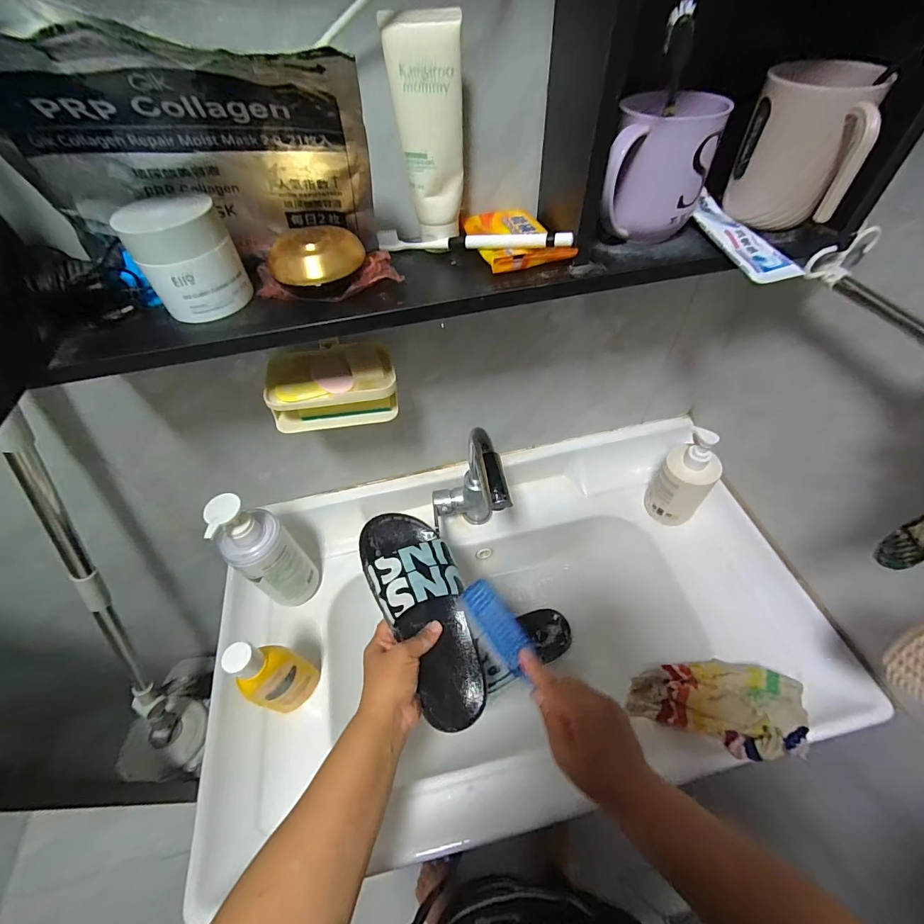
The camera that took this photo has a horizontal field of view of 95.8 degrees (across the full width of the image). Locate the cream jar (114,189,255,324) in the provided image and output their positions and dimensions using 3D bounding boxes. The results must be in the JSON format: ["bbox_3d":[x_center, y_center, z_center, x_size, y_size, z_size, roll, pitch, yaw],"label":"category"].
[{"bbox_3d":[-0.218,-0.162,0.334,0.068,0.071,0.065,-2,53,2],"label":"cream jar"}]

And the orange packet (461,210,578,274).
[{"bbox_3d":[0.047,-0.204,0.380,0.068,0.013,0.104,-15,53,-8],"label":"orange packet"}]

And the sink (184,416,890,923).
[{"bbox_3d":[0.070,0.235,0.644,0.809,0.165,0.468,-13,53,-6],"label":"sink"}]

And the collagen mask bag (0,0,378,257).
[{"bbox_3d":[-0.186,-0.210,0.293,0.239,0.156,0.111,-8,53,-3],"label":"collagen mask bag"}]

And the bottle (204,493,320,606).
[{"bbox_3d":[-0.260,0.131,0.570,0.060,0.245,0.072,32,61,25],"label":"bottle"}]

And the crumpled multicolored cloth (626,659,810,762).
[{"bbox_3d":[0.305,0.297,0.518,0.190,0.038,0.102,-13,33,35],"label":"crumpled multicolored cloth"}]

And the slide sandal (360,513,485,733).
[{"bbox_3d":[-0.039,0.168,0.465,0.097,0.073,0.241,-21,78,-12],"label":"slide sandal"}]

